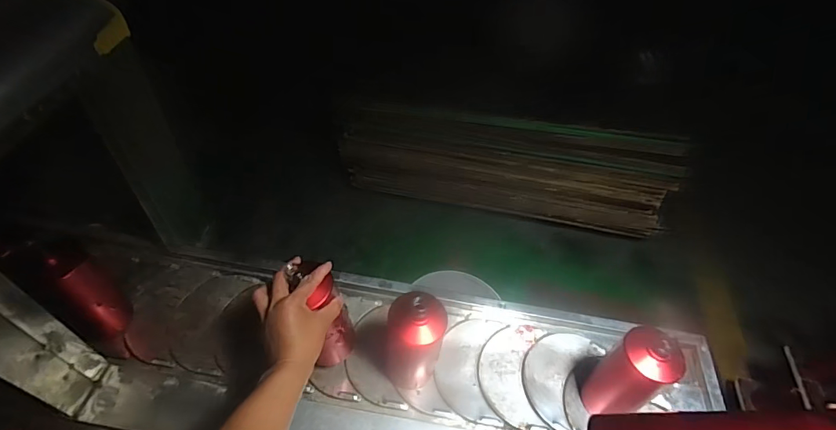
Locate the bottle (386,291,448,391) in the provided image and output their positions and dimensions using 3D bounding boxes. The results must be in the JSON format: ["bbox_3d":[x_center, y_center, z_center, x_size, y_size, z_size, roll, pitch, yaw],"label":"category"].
[{"bbox_3d":[-0.003,0.193,0.666,0.082,0.222,0.086,5,50,-6],"label":"bottle"}]

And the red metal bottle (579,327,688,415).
[{"bbox_3d":[0.325,0.248,0.671,0.078,0.198,0.081,-21,57,-25],"label":"red metal bottle"}]

